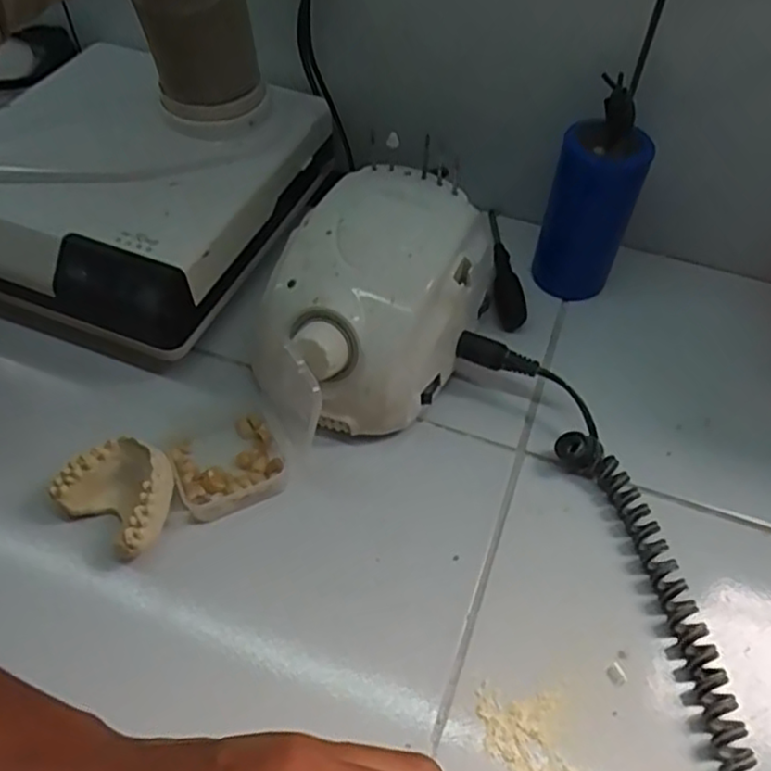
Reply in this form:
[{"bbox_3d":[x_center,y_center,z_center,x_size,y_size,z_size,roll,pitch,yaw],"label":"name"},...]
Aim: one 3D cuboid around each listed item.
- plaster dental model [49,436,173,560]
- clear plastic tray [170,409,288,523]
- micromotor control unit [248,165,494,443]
[{"bbox_3d":[-0.127,0.053,0.332,0.053,0.029,0.044,30,58,20],"label":"plaster dental model"},{"bbox_3d":[-0.083,0.039,0.354,0.053,0.016,0.054,-22,57,-16],"label":"clear plastic tray"},{"bbox_3d":[-0.009,-0.042,0.374,0.104,0.082,0.149,21,56,14],"label":"micromotor control unit"}]

